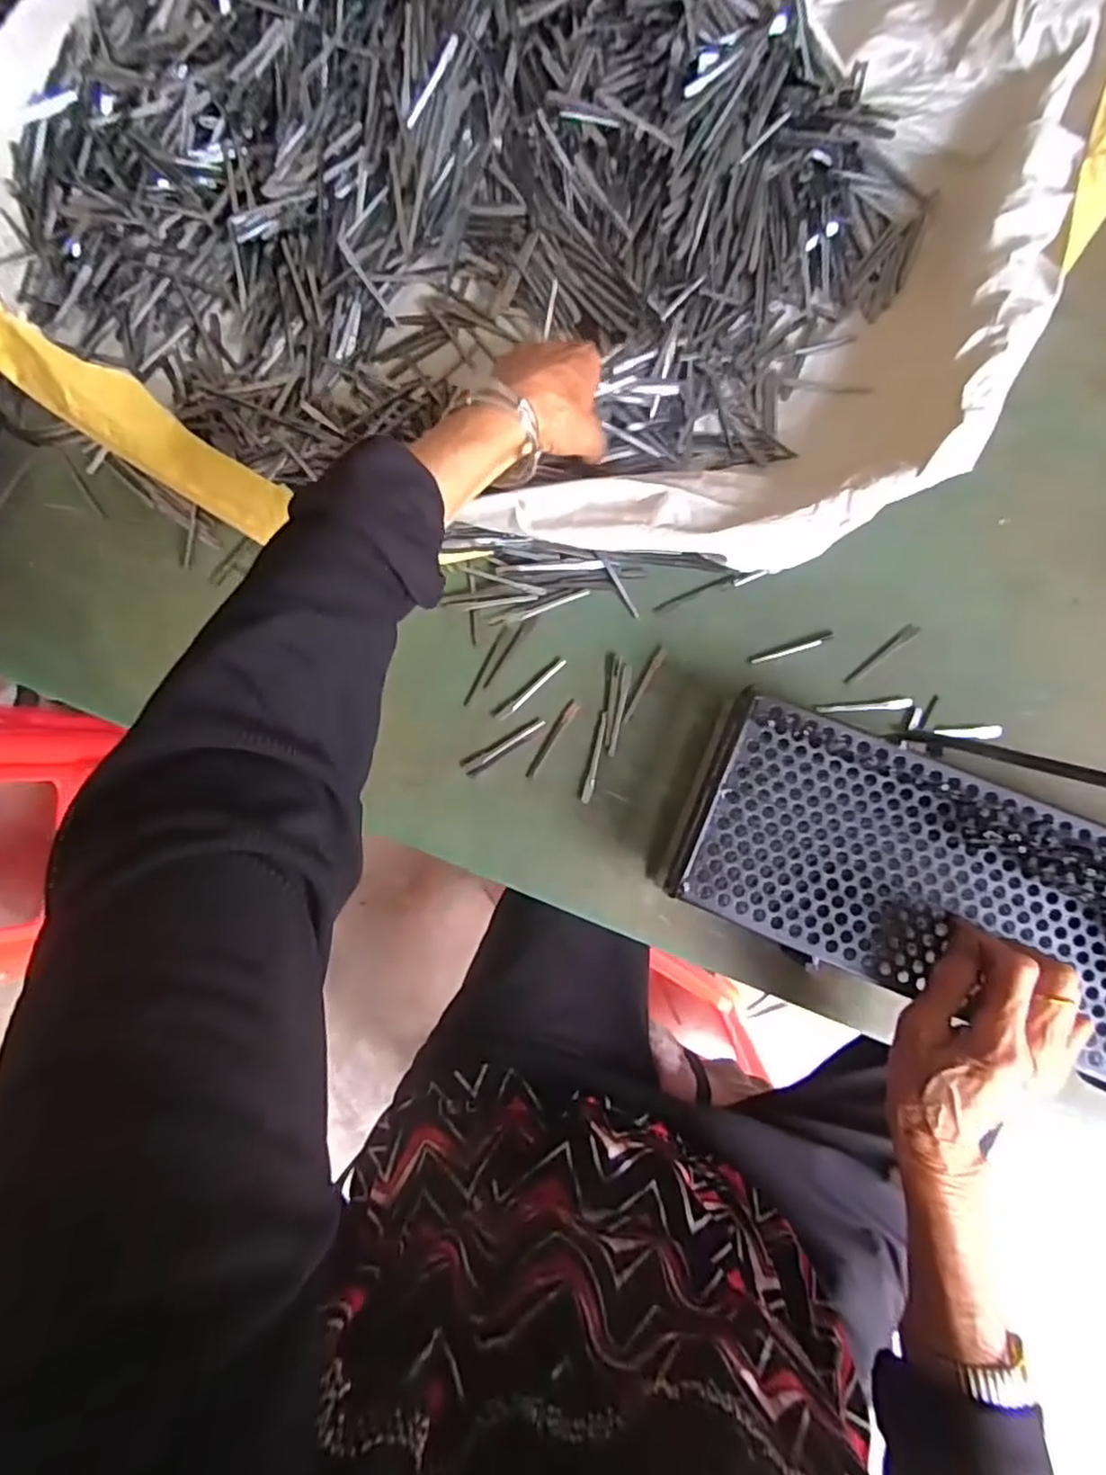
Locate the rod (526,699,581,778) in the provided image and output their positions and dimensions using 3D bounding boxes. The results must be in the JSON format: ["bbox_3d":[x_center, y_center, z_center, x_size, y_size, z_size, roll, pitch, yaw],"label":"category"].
[{"bbox_3d":[-0.001,0.001,0.494,0.009,0.004,0.064,34,89,3],"label":"rod"}]

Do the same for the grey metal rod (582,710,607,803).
[{"bbox_3d":[0.032,0.015,0.489,0.007,0.004,0.068,15,88,3],"label":"grey metal rod"}]

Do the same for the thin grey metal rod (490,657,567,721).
[{"bbox_3d":[-0.017,-0.037,0.505,0.066,0.004,0.011,-39,85,-1],"label":"thin grey metal rod"}]

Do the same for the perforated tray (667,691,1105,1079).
[{"bbox_3d":[0.358,0.138,0.393,0.574,0.027,0.144,22,89,9],"label":"perforated tray"}]

